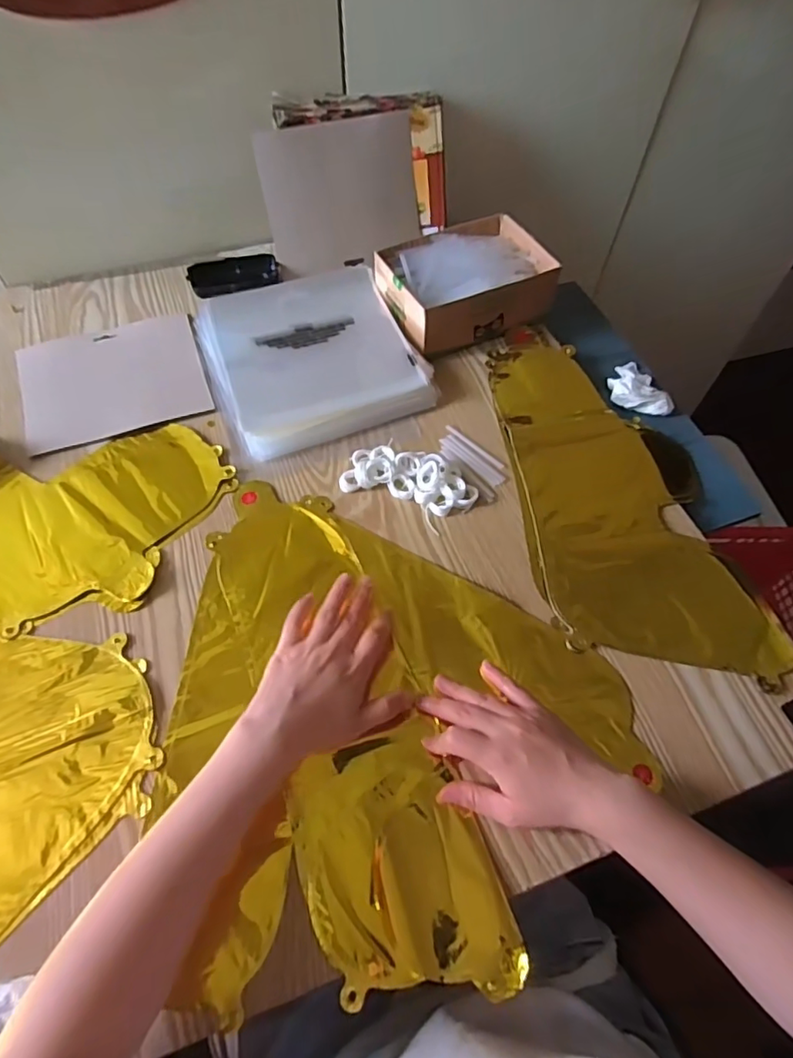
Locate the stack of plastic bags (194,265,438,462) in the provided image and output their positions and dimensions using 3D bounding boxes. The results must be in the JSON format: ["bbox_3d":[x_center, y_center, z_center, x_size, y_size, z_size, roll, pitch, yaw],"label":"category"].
[{"bbox_3d":[-0.098,-0.201,0.638,0.212,0.027,0.234,-21,63,-13],"label":"stack of plastic bags"}]

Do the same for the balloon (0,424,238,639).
[{"bbox_3d":[-0.396,-0.046,0.544,0.408,0.019,0.237,18,61,9],"label":"balloon"}]

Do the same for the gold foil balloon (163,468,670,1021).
[{"bbox_3d":[0.005,0.127,0.457,0.363,0.032,0.389,-4,60,-3],"label":"gold foil balloon"}]

